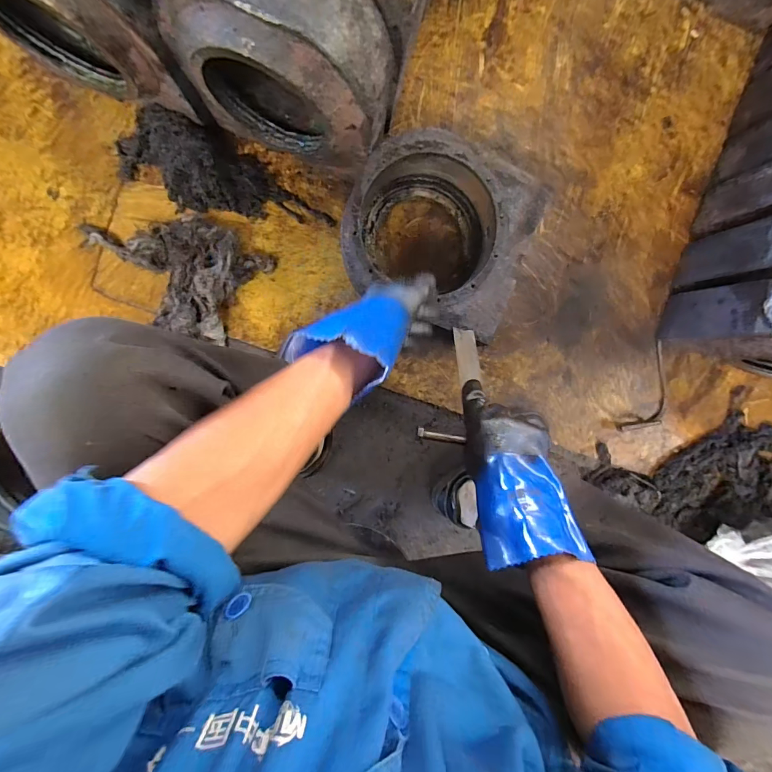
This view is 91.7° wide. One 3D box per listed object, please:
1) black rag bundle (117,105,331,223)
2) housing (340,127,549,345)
[{"bbox_3d":[-0.283,-0.379,0.660,0.382,0.073,0.139,9,95,-4],"label":"black rag bundle"},{"bbox_3d":[0.091,-0.263,0.661,0.294,0.115,0.275,26,94,-5],"label":"housing"}]

